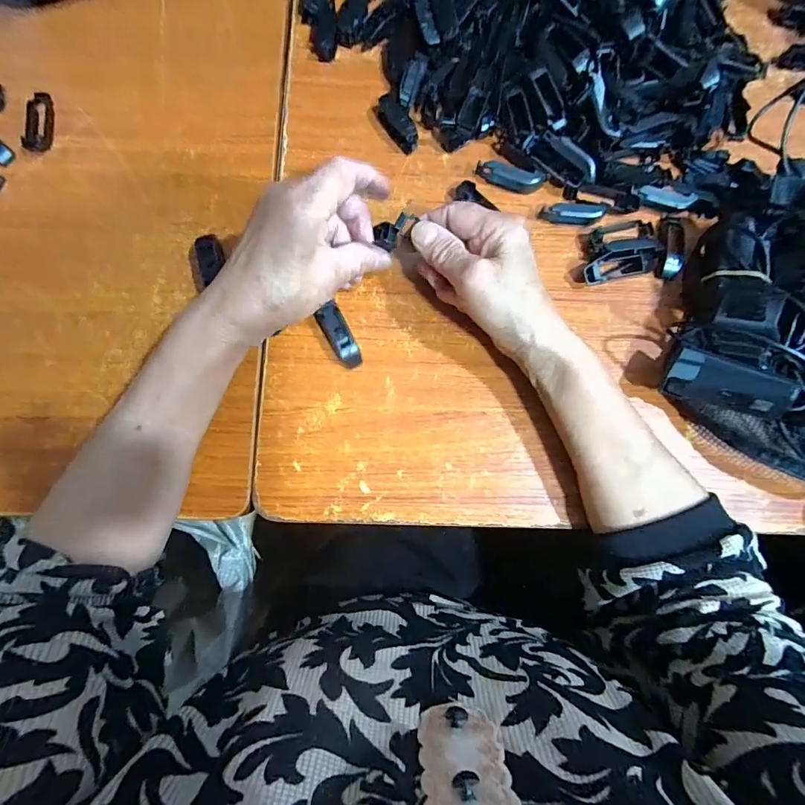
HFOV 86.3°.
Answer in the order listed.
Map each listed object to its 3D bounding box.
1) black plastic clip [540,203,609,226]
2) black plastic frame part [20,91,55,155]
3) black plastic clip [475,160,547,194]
[{"bbox_3d":[0.139,-0.153,0.351,0.050,0.014,0.017,-8,80,-2],"label":"black plastic clip"},{"bbox_3d":[-0.304,-0.237,0.360,0.022,0.007,0.055,3,80,0],"label":"black plastic frame part"},{"bbox_3d":[0.089,-0.187,0.357,0.057,0.011,0.015,10,80,1],"label":"black plastic clip"}]

